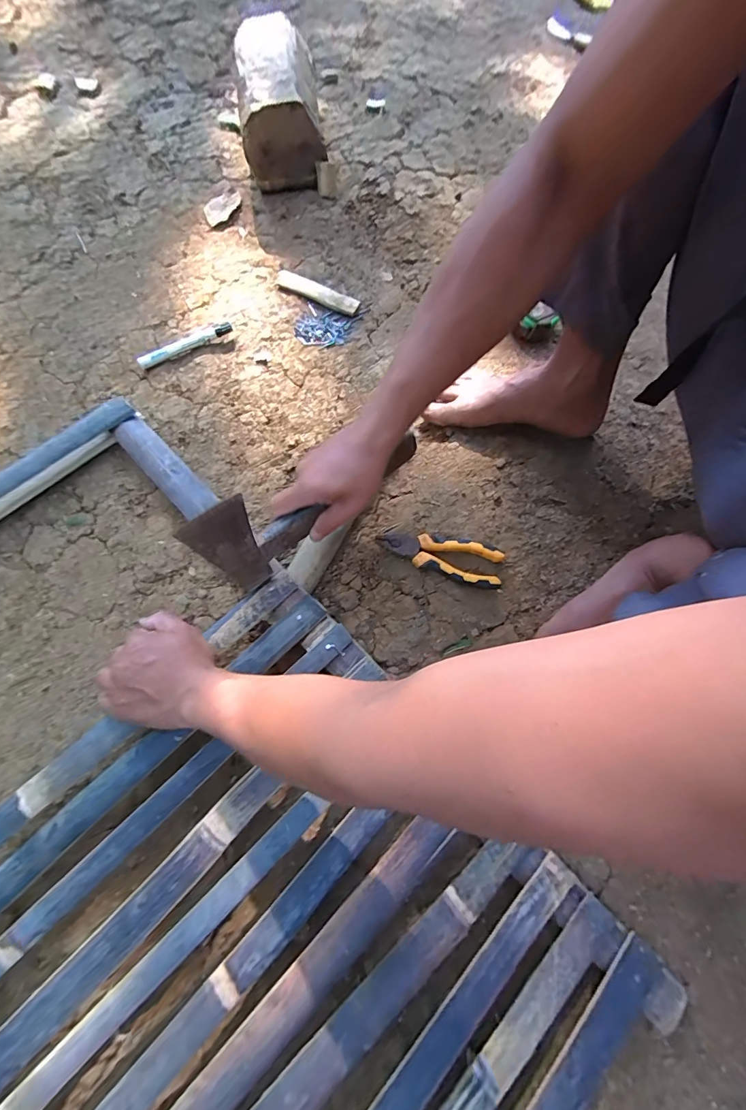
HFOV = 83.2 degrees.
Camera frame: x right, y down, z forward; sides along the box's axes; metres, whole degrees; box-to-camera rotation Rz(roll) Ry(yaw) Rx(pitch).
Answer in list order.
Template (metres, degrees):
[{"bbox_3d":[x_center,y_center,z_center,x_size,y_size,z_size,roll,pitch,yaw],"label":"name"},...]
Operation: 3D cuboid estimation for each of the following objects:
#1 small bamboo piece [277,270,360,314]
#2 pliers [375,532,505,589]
[{"bbox_3d":[-0.091,-0.420,0.670,0.149,0.009,0.031,28,72,9],"label":"small bamboo piece"},{"bbox_3d":[0.082,-0.002,0.509,0.146,0.023,0.052,18,70,6],"label":"pliers"}]

